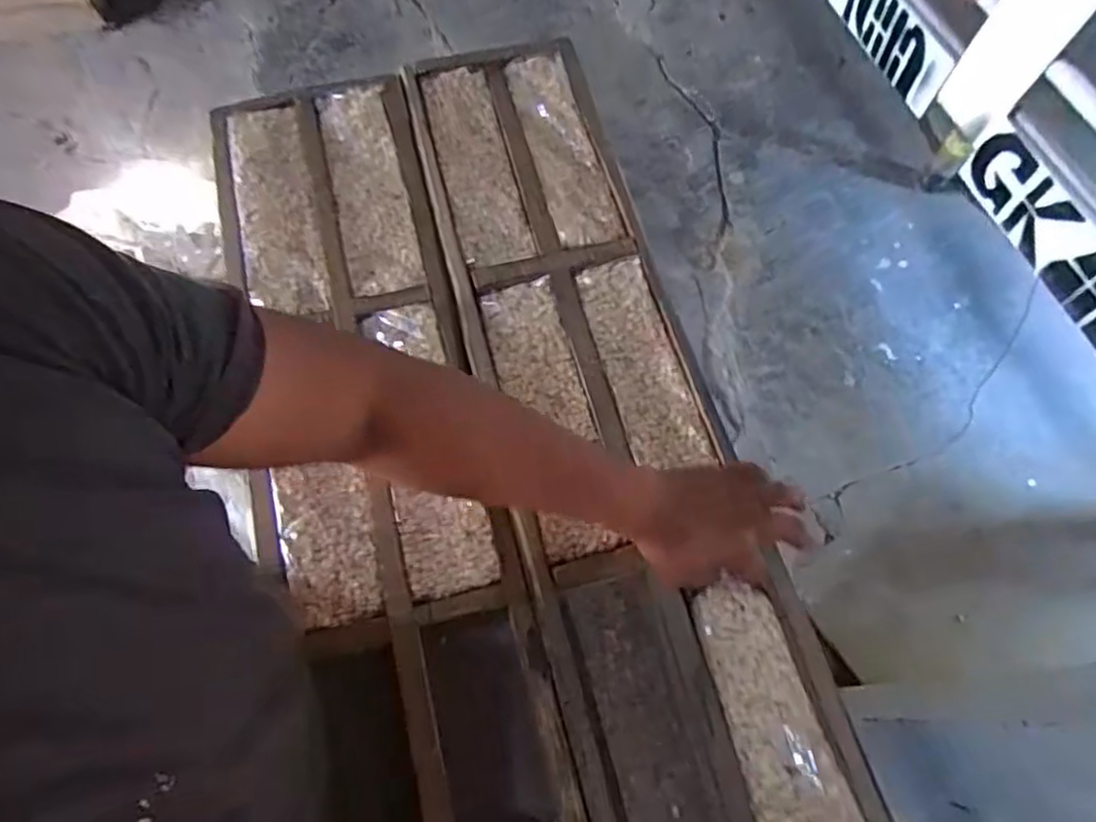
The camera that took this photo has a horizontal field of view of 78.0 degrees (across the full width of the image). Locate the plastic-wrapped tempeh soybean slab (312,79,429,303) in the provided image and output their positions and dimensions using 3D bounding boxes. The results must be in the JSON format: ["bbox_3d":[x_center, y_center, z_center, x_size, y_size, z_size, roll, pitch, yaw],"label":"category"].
[{"bbox_3d":[-0.206,-0.256,0.774,0.081,0.019,0.293,-15,67,-5],"label":"plastic-wrapped tempeh soybean slab"}]

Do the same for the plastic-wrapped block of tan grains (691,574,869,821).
[{"bbox_3d":[0.188,0.265,0.538,0.083,0.034,0.244,-13,59,-8],"label":"plastic-wrapped block of tan grains"}]

